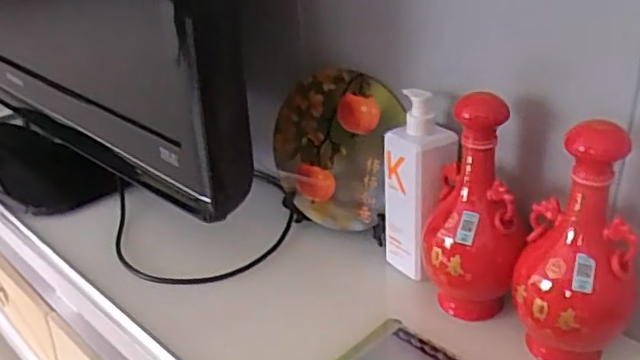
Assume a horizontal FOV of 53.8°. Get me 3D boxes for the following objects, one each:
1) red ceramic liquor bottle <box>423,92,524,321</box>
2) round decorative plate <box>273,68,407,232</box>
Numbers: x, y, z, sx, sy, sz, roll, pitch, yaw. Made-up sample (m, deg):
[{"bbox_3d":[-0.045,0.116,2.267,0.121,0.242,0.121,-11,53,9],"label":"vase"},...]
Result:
[{"bbox_3d":[0.145,0.030,0.601,0.090,0.218,0.080,2,29,11],"label":"red ceramic liquor bottle"},{"bbox_3d":[0.015,-0.040,0.758,0.170,0.184,0.023,28,22,27],"label":"round decorative plate"}]

